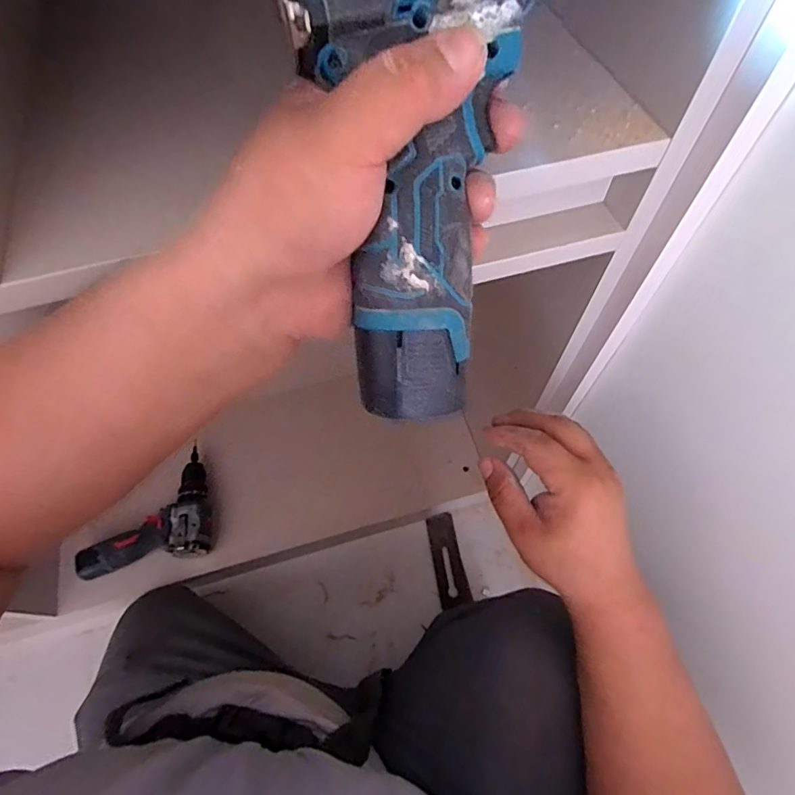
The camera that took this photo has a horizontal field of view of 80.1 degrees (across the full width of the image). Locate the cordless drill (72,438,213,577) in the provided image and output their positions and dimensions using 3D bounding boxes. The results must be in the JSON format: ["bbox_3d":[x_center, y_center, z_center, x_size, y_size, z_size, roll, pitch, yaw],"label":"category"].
[{"bbox_3d":[-0.420,0.195,0.799,0.211,0.064,0.179,-12,62,-4],"label":"cordless drill"}]

